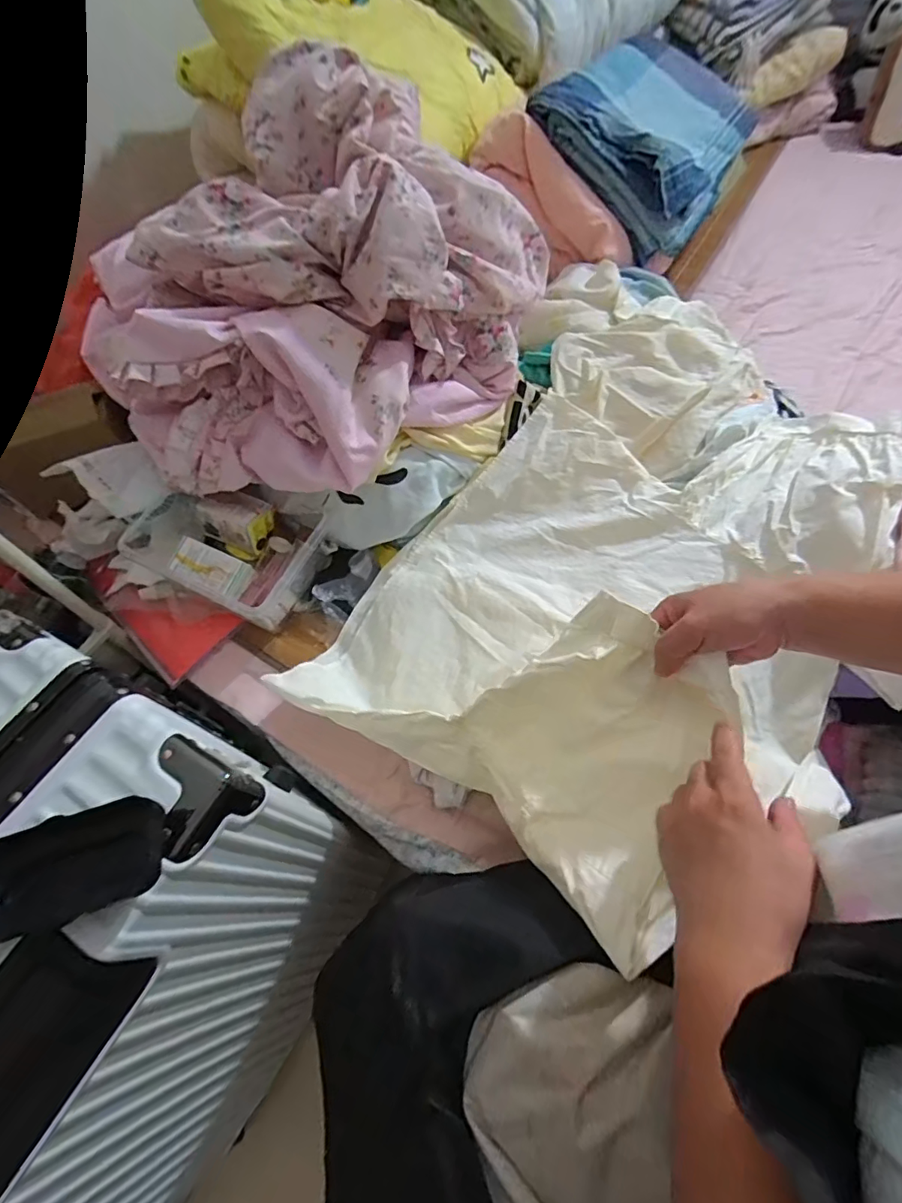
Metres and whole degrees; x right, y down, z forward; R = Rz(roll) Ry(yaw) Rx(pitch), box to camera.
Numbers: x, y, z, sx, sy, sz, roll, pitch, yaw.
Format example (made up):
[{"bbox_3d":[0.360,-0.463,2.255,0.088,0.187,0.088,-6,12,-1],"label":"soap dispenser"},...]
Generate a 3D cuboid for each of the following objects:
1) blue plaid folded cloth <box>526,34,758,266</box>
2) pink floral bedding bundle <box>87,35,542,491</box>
[{"bbox_3d":[0.318,-0.748,0.784,0.281,0.074,0.412,33,69,-8],"label":"blue plaid folded cloth"},{"bbox_3d":[-0.142,-0.312,0.512,0.375,0.233,0.355,-2,63,3],"label":"pink floral bedding bundle"}]

